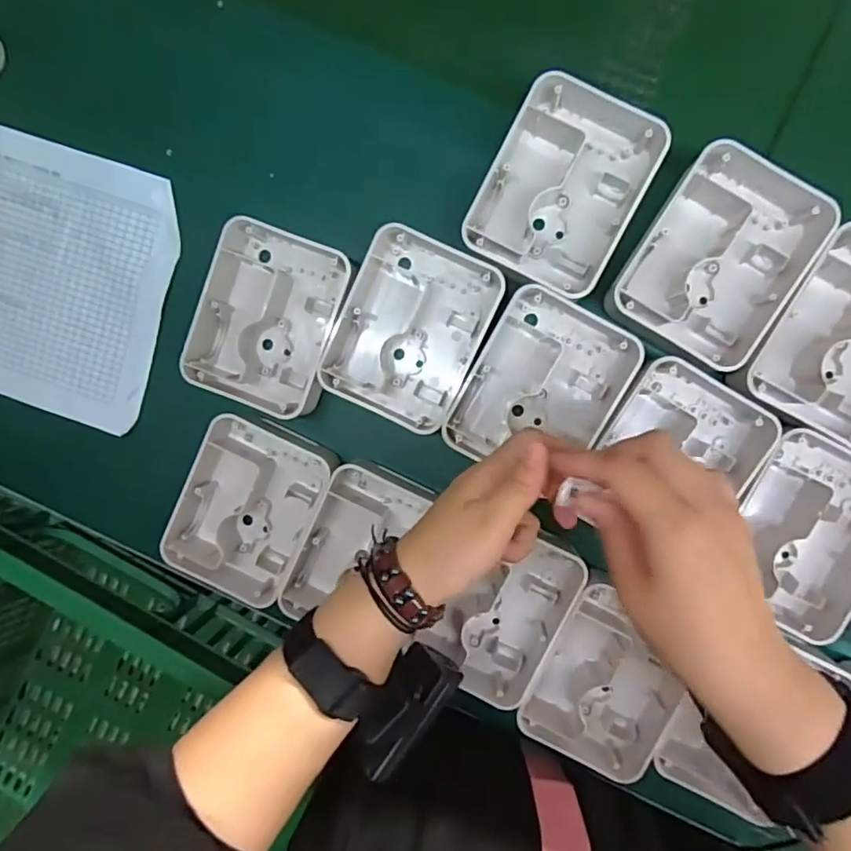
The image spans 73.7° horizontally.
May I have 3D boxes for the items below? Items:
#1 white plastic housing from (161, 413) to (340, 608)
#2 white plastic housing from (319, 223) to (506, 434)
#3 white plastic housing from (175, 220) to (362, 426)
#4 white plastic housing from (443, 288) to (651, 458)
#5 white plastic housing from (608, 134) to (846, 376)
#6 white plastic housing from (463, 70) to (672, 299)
[{"bbox_3d":[-0.139,0.067,0.445,0.104,0.035,0.137,24,97,4],"label":"white plastic housing"},{"bbox_3d":[-0.009,-0.072,0.422,0.101,0.041,0.135,24,97,4],"label":"white plastic housing"},{"bbox_3d":[-0.117,-0.078,0.429,0.100,0.038,0.130,24,97,4],"label":"white plastic housing"},{"bbox_3d":[0.084,-0.026,0.412,0.104,0.033,0.124,28,97,3],"label":"white plastic housing"},{"bbox_3d":[0.198,-0.114,0.390,0.108,0.035,0.138,33,97,3],"label":"white plastic housing"},{"bbox_3d":[0.095,-0.163,0.397,0.102,0.037,0.131,28,97,3],"label":"white plastic housing"}]

